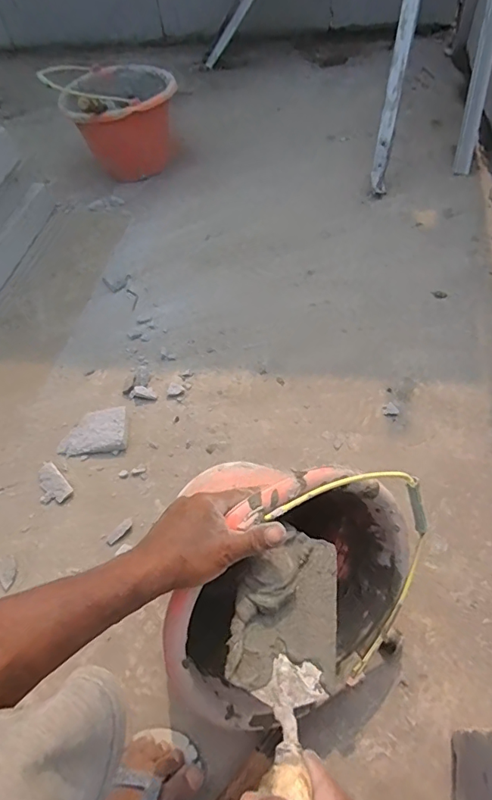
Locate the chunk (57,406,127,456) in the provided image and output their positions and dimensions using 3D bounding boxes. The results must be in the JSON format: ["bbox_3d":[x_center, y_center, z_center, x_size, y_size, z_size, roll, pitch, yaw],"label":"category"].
[{"bbox_3d":[-0.272,0.060,0.846,0.122,0.024,0.079,-12,56,-2],"label":"chunk"}]

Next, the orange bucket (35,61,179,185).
[{"bbox_3d":[-0.318,-0.740,1.253,0.287,0.251,0.287,-3,56,4],"label":"orange bucket"}]

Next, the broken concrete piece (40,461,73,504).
[{"bbox_3d":[-0.331,0.143,0.804,0.049,0.013,0.077,-39,61,-19],"label":"broken concrete piece"}]

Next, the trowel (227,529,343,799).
[{"bbox_3d":[0.030,0.246,0.385,0.099,0.060,0.286,3,46,6],"label":"trowel"}]

